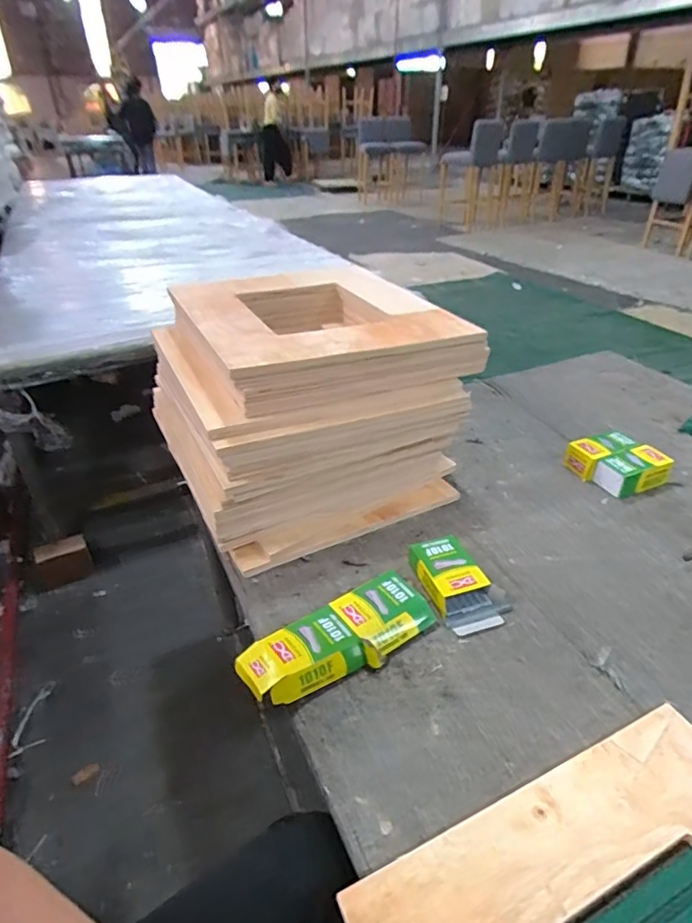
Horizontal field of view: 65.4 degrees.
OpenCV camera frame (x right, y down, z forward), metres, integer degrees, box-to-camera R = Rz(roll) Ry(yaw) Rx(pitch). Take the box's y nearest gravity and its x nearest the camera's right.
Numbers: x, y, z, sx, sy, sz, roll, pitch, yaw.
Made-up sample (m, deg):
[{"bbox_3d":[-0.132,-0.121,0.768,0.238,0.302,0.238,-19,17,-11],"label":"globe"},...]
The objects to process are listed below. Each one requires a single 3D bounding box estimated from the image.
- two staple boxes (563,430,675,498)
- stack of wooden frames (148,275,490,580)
[{"bbox_3d":[0.509,0.002,1.015,0.136,0.056,0.138,-15,36,-21],"label":"two staple boxes"},{"bbox_3d":[-0.056,-0.120,0.972,0.495,0.318,0.437,-17,36,-23],"label":"stack of wooden frames"}]

